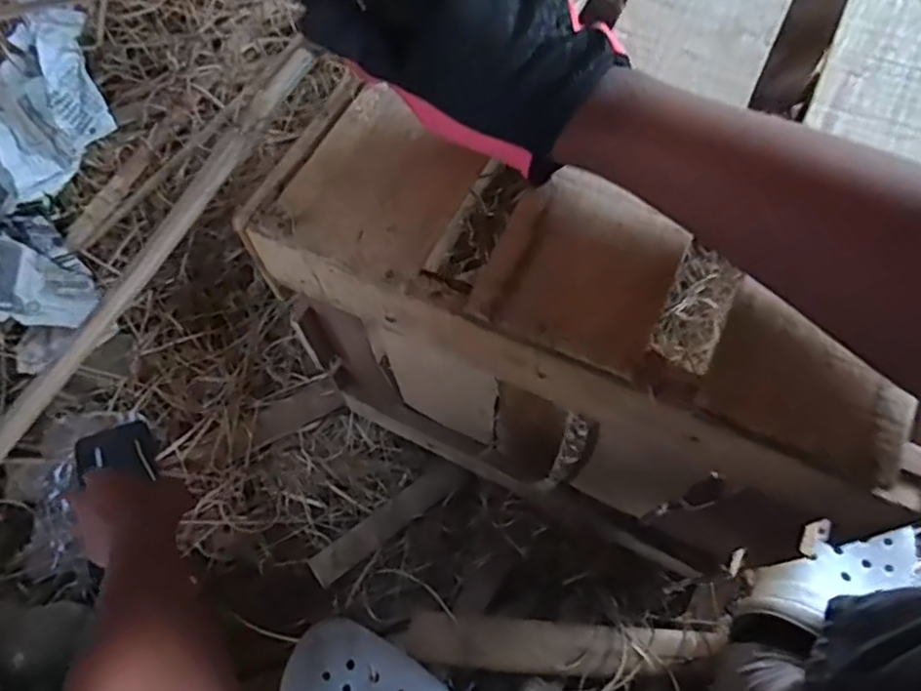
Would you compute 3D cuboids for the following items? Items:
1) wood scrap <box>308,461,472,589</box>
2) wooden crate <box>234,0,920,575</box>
[{"bbox_3d":[-0.074,0.180,0.683,0.180,0.021,0.034,-35,72,-10],"label":"wood scrap"},{"bbox_3d":[0.170,-0.179,0.536,0.358,0.296,0.605,25,73,11],"label":"wooden crate"}]

